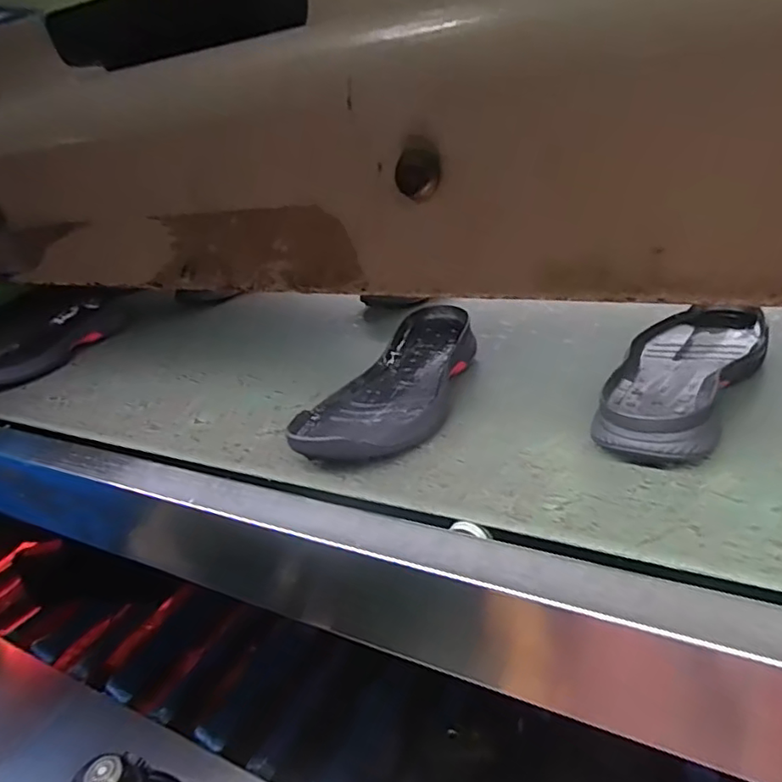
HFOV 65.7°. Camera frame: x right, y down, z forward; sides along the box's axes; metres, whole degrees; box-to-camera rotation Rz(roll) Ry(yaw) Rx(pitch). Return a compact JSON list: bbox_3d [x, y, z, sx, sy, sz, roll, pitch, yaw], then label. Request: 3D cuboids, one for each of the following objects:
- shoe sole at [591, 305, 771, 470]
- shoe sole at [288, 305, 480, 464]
[{"bbox_3d":[0.271,-0.016,0.558,0.105,0.044,0.304,10,29,34],"label":"shoe sole"},{"bbox_3d":[0.008,-0.010,0.621,0.118,0.047,0.304,2,26,20],"label":"shoe sole"}]

